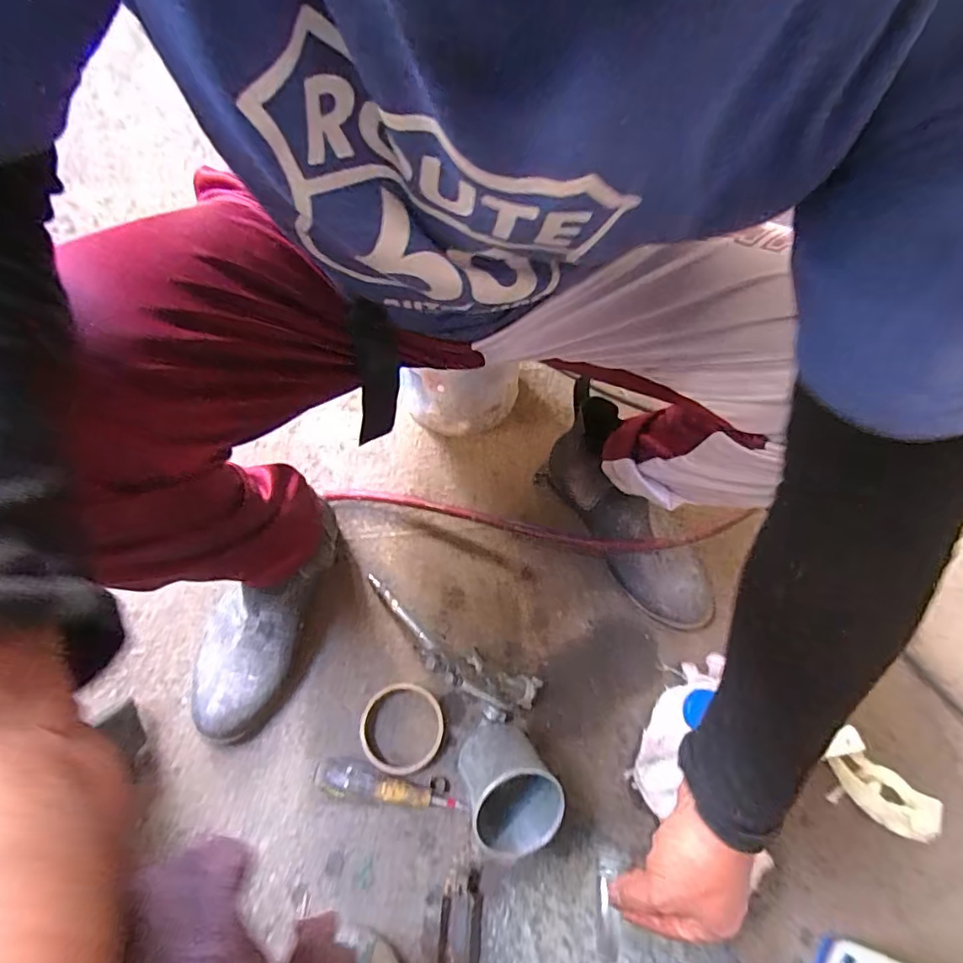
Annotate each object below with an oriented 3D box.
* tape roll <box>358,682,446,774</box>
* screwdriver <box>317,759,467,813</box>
[{"bbox_3d":[-0.082,0.253,0.578,0.084,0.016,0.085,1,64,-3],"label":"tape roll"},{"bbox_3d":[-0.087,0.302,0.547,0.165,0.038,0.033,12,64,2],"label":"screwdriver"}]

